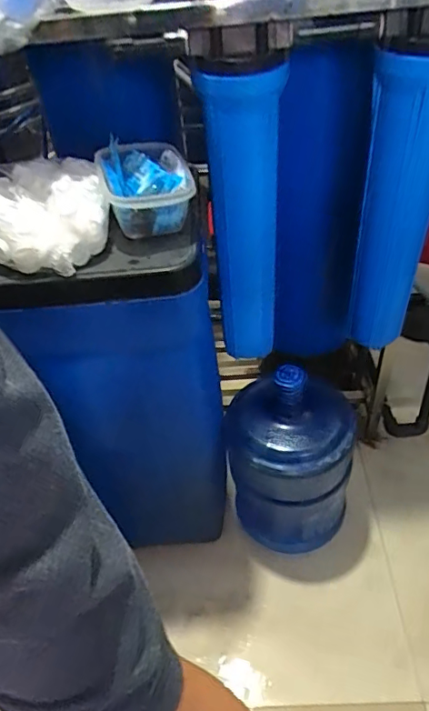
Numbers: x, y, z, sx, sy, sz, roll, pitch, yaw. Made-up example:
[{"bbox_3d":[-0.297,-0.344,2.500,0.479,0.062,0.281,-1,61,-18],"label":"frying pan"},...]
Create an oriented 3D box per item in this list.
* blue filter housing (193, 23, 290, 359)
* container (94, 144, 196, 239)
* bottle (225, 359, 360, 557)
[{"bbox_3d":[0.050,-0.197,0.825,0.147,0.542,0.125,-3,45,4],"label":"blue filter housing"},{"bbox_3d":[-0.094,-0.231,0.722,0.116,0.087,0.162,-16,46,-9],"label":"container"},{"bbox_3d":[0.158,0.215,1.080,0.232,0.448,0.225,-4,45,4],"label":"bottle"}]

